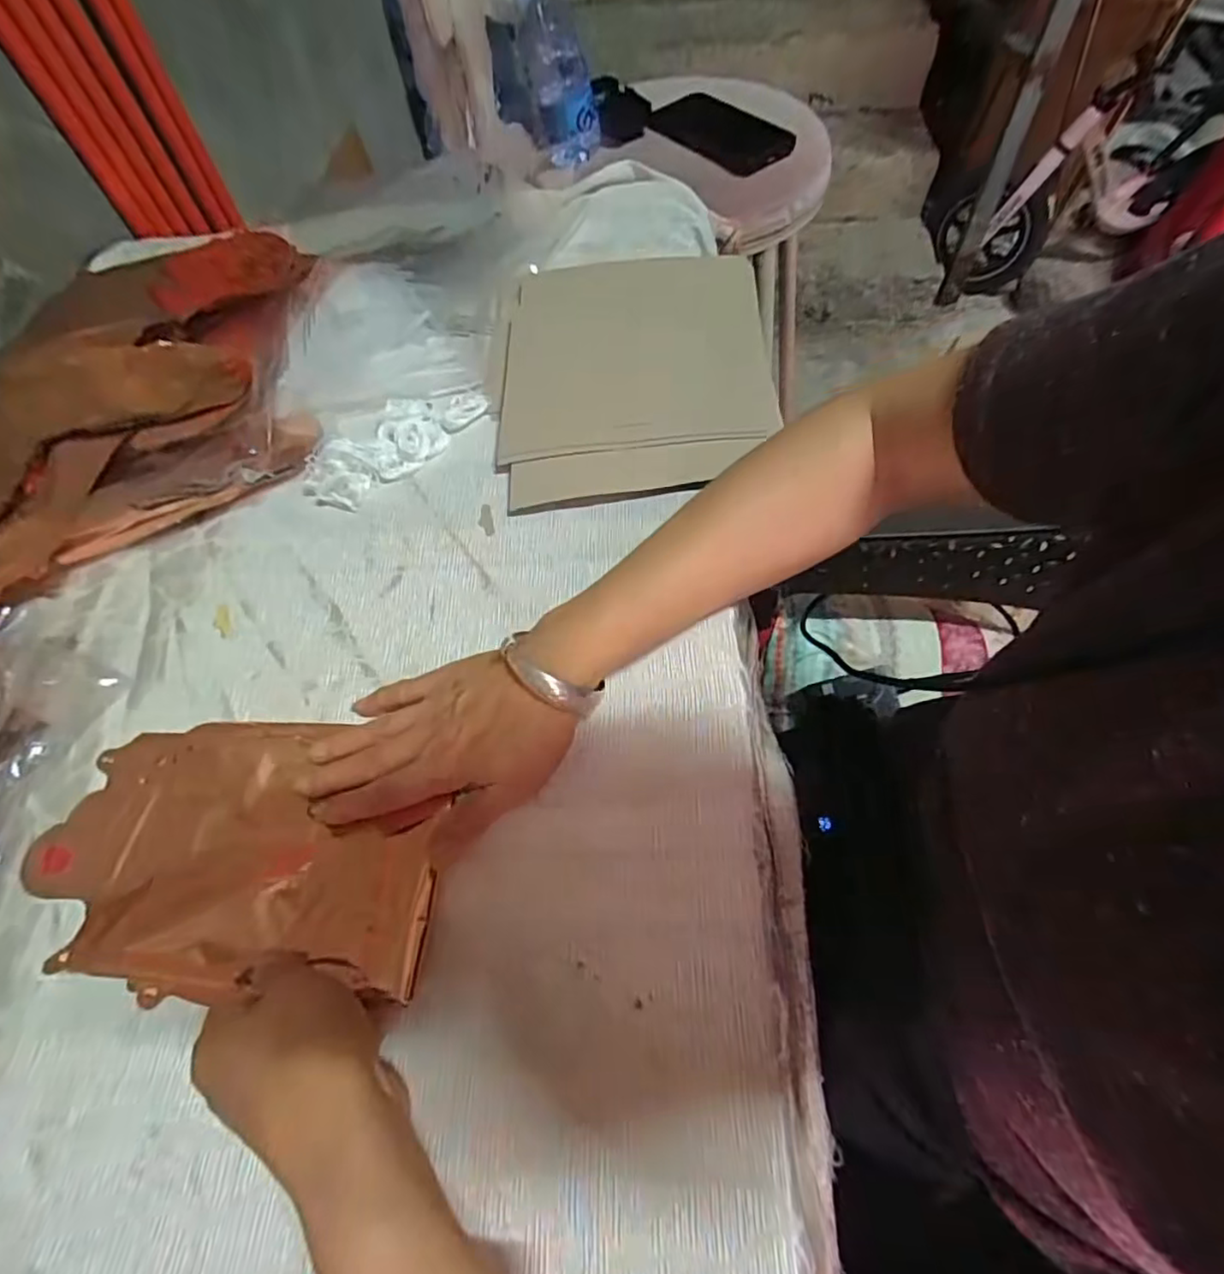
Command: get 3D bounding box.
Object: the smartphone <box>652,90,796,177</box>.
[{"bbox_3d":[0.118,-0.547,0.677,0.085,0.012,0.161,-38,67,-7],"label":"smartphone"}]

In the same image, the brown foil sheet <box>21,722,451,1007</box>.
[{"bbox_3d":[-0.202,0.111,0.338,0.217,0.029,0.140,1,59,0],"label":"brown foil sheet"}]

